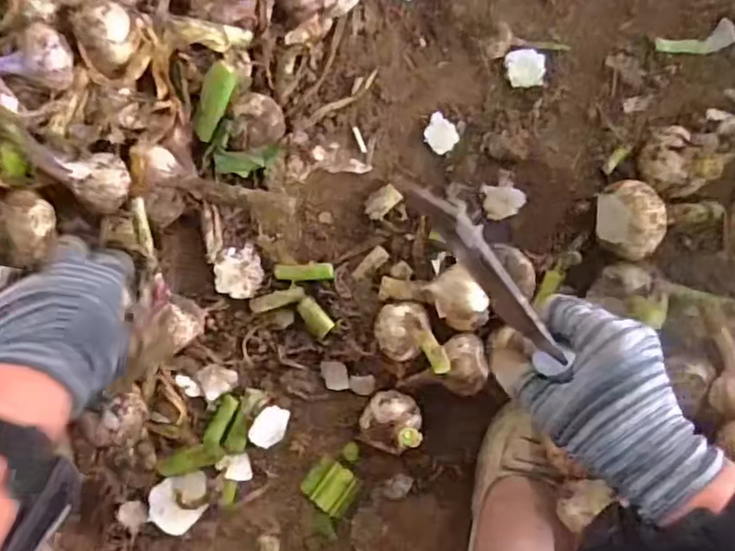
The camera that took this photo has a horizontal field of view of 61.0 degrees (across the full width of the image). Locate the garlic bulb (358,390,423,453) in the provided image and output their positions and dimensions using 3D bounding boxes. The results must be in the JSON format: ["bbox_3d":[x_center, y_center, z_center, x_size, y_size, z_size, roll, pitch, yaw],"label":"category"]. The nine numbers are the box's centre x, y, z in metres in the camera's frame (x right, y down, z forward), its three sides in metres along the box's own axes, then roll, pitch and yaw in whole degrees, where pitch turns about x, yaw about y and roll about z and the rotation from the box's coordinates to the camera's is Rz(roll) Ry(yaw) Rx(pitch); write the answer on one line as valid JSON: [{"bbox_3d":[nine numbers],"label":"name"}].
[{"bbox_3d":[0.018,0.117,0.479,0.041,0.081,0.046,36,90,-2],"label":"garlic bulb"}]

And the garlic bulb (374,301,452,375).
[{"bbox_3d":[0.031,0.050,0.484,0.042,0.047,0.058,-25,92,-1],"label":"garlic bulb"}]

